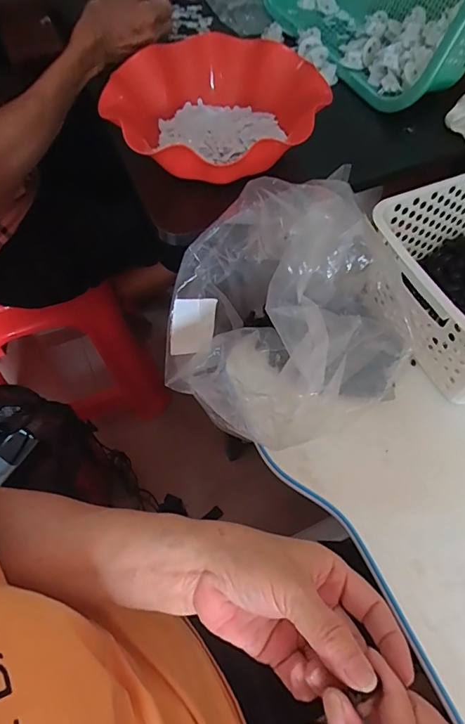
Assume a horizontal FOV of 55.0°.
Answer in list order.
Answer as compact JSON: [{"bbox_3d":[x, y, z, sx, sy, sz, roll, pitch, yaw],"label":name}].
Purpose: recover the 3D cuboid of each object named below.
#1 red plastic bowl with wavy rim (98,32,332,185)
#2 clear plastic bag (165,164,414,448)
[{"bbox_3d":[-0.020,-0.275,0.482,0.217,0.061,0.240,-14,60,-7],"label":"red plastic bowl with wavy rim"},{"bbox_3d":[0.016,-0.036,0.394,0.152,0.194,0.213,-24,62,-12],"label":"clear plastic bag"}]

